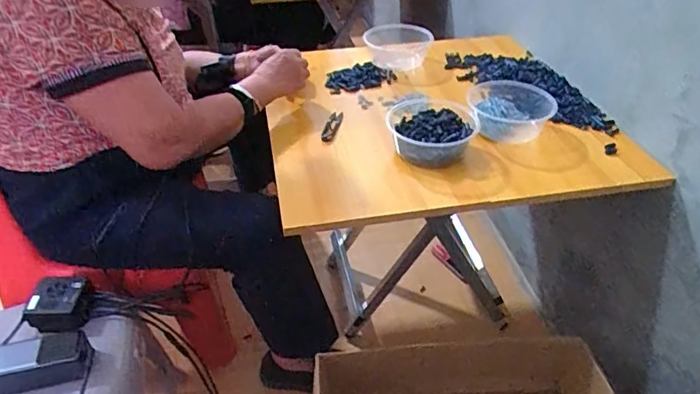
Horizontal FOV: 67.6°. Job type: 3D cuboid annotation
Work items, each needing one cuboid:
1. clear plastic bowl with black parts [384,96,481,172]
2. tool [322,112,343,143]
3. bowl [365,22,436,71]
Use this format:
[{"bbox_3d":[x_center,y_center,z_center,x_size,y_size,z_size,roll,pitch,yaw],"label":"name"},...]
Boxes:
[{"bbox_3d":[0.137,-0.109,0.884,0.145,0.071,0.139,0,39,0],"label":"clear plastic bowl with black parts"},{"bbox_3d":[-0.031,-0.131,0.969,0.024,0.020,0.084,9,40,12],"label":"tool"},{"bbox_3d":[0.109,-0.336,1.183,0.154,0.076,0.147,0,39,0],"label":"bowl"}]

